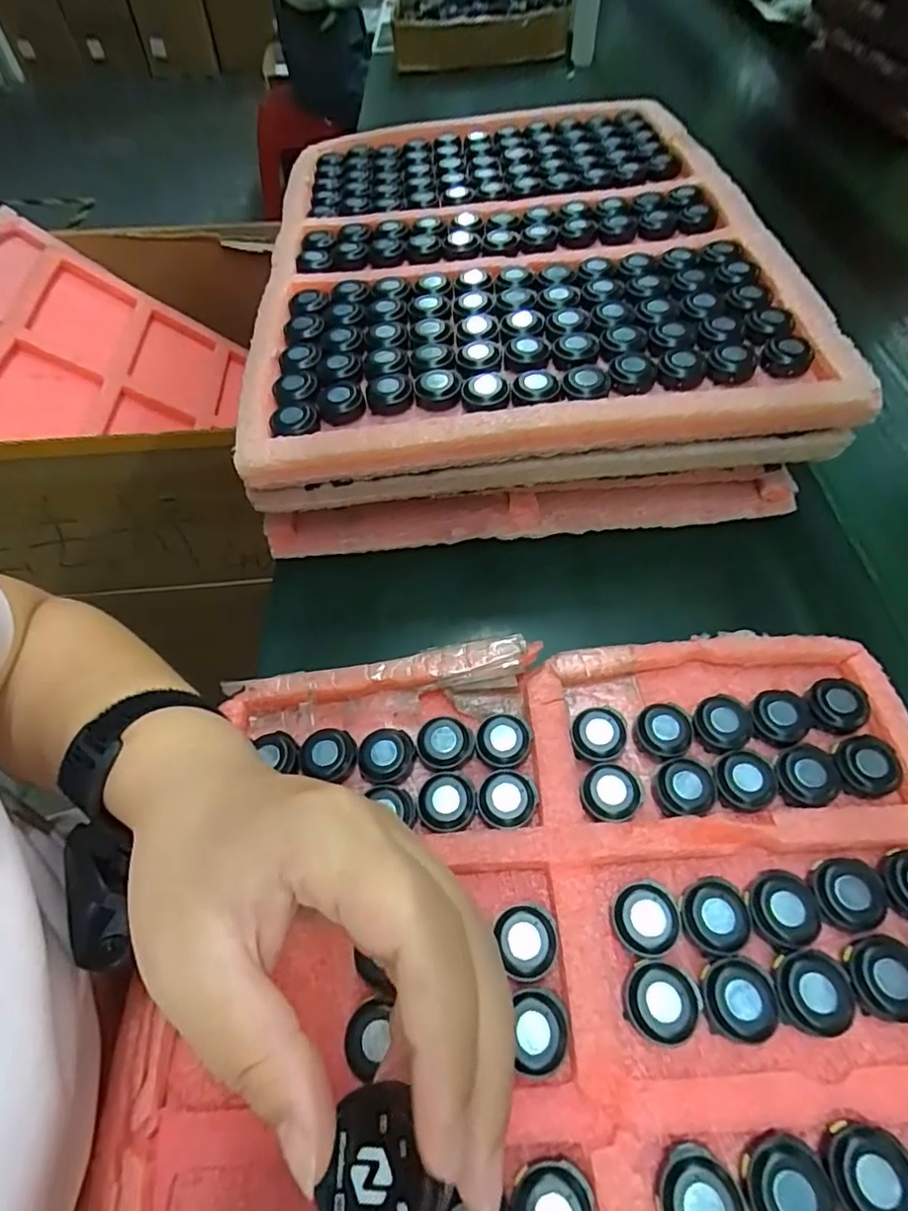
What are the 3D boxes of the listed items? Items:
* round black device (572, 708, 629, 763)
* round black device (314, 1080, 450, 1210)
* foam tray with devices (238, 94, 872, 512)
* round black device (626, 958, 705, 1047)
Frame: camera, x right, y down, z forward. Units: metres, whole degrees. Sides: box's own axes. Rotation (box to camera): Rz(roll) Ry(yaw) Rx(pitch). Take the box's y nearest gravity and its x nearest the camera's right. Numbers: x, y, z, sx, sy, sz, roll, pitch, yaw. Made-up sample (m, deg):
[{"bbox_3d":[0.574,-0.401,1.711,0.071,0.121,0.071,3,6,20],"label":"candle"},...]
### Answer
[{"bbox_3d":[0.079,0.069,0.308,0.026,0.011,0.032,36,65,26],"label":"round black device"},{"bbox_3d":[-0.018,0.127,0.127,0.026,0.005,0.029,-26,56,-12],"label":"round black device"},{"bbox_3d":[0.040,-0.292,0.479,0.362,0.047,0.491,-6,54,1],"label":"foam tray with devices"},{"bbox_3d":[0.088,0.167,0.240,0.029,0.010,0.028,-3,55,4],"label":"round black device"}]

